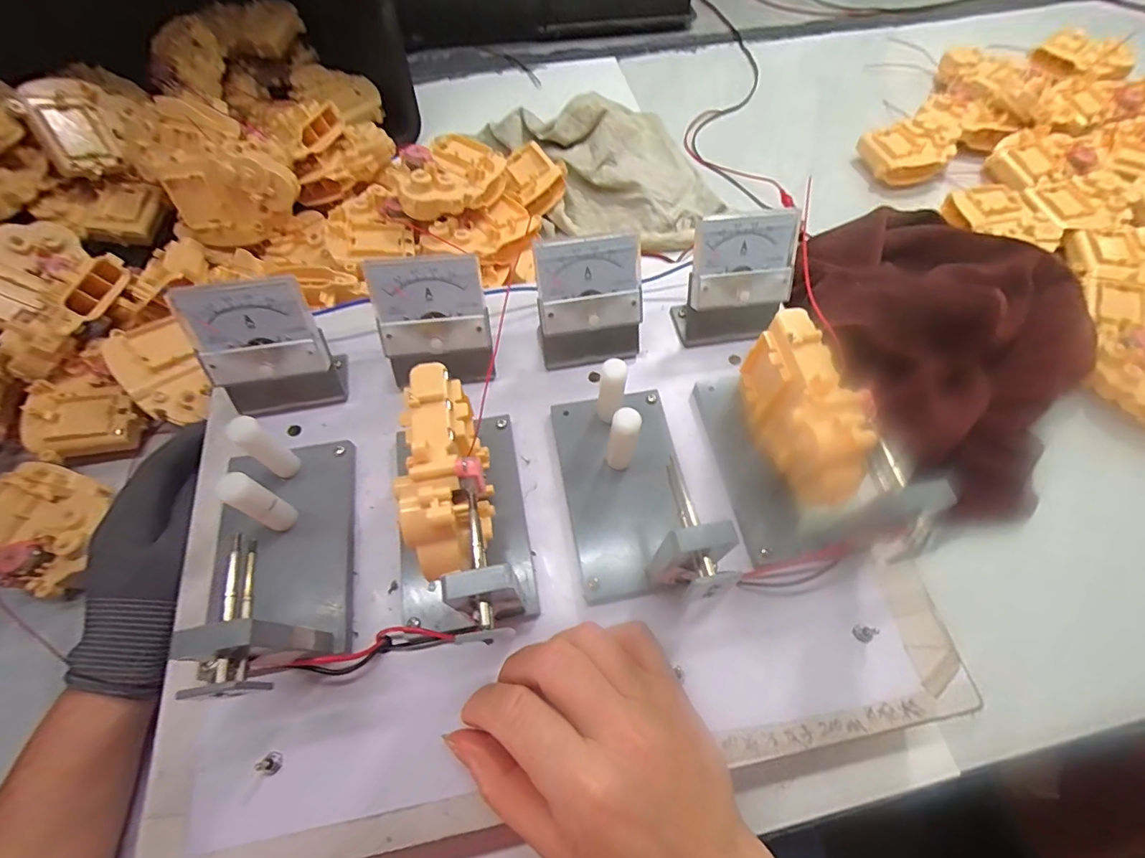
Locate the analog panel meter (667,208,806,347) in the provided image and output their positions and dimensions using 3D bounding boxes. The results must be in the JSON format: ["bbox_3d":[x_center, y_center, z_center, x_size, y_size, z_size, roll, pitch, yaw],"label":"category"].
[{"bbox_3d":[0.108,-0.094,0.320,0.069,0.074,0.040,-10,63,-5],"label":"analog panel meter"}]

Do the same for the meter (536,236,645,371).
[{"bbox_3d":[0.011,-0.076,0.310,0.064,0.075,0.043,-6,63,-3],"label":"meter"}]

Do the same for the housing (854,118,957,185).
[{"bbox_3d":[0.353,-0.293,0.521,0.079,0.027,0.060,-14,63,-7],"label":"housing"}]

